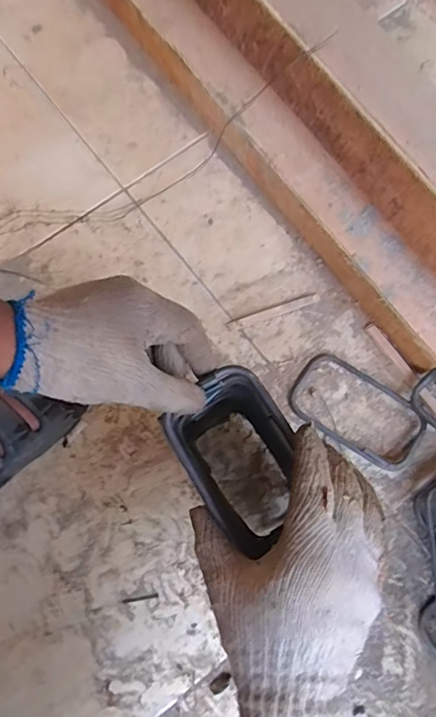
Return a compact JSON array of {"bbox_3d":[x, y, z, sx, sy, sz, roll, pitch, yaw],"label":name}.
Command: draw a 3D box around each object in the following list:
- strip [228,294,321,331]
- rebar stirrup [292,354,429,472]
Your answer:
[{"bbox_3d":[0.066,-0.055,0.600,0.114,0.004,0.011,-19,76,-5],"label":"strip"},{"bbox_3d":[0.156,0.057,0.564,0.149,0.015,0.083,33,78,8],"label":"rebar stirrup"}]

